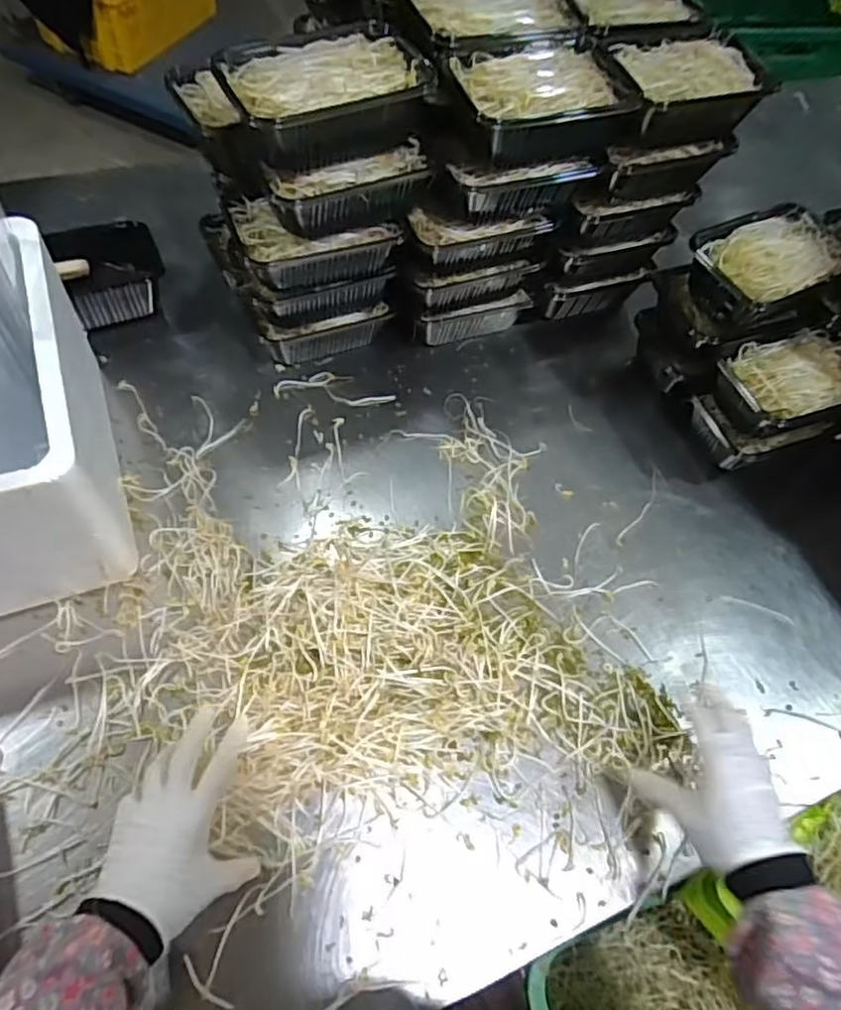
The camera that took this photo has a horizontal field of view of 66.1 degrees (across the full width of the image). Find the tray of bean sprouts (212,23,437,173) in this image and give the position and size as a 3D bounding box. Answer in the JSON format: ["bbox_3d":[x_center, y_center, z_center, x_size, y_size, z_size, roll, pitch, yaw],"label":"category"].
[{"bbox_3d":[-0.089,-0.386,0.612,0.185,0.063,0.125,-18,64,-17],"label":"tray of bean sprouts"}]

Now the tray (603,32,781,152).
[{"bbox_3d":[0.276,-0.447,0.707,0.183,0.069,0.109,-17,64,-16],"label":"tray"}]

